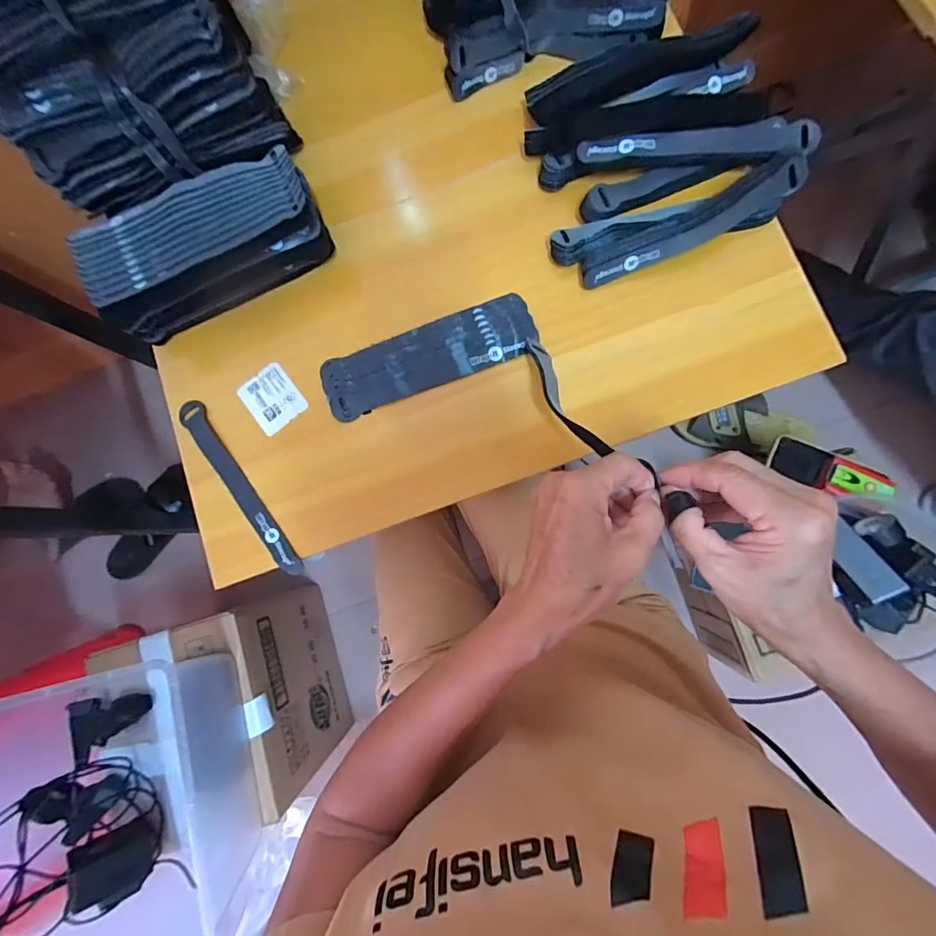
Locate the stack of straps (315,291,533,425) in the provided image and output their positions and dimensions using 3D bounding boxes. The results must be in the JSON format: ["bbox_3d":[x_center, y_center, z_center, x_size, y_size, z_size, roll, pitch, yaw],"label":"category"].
[{"bbox_3d":[-0.037,-0.104,0.418,0.199,0.009,0.059,-20,83,3],"label":"stack of straps"}]

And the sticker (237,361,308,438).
[{"bbox_3d":[-0.187,-0.066,0.429,0.048,0.004,0.059,-37,83,-5],"label":"sticker"}]

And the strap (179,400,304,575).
[{"bbox_3d":[-0.213,0.017,0.419,0.020,0.007,0.192,-38,82,1],"label":"strap"}]

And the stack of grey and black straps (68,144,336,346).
[{"bbox_3d":[-0.233,-0.202,0.409,0.200,0.068,0.097,-25,83,2],"label":"stack of grey and black straps"}]

